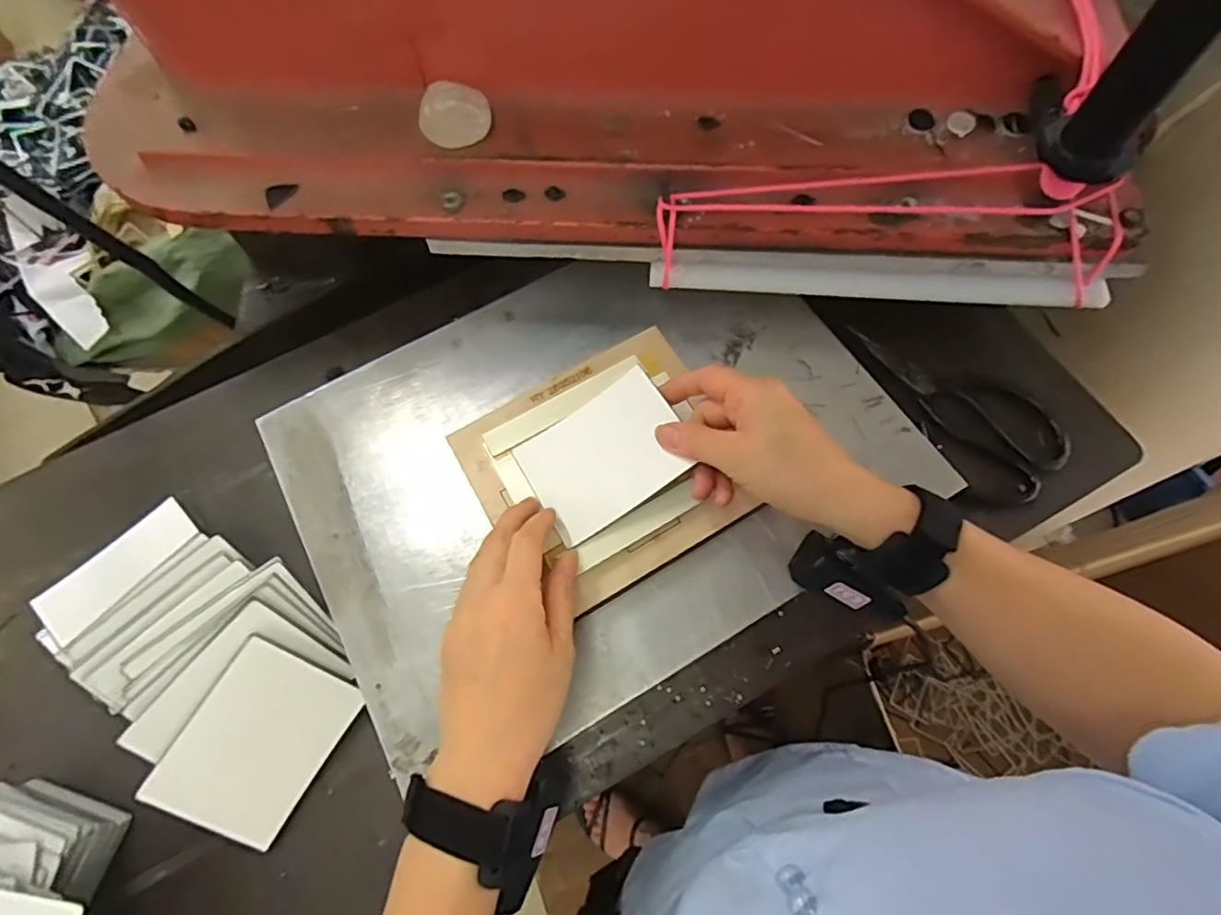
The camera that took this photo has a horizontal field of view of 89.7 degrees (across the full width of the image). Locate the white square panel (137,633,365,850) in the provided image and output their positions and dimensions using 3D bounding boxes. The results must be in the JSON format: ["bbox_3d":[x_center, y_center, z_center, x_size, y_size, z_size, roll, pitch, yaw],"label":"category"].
[{"bbox_3d":[-0.219,0.178,0.384,0.083,0.006,0.105,35,78,-13],"label":"white square panel"}]

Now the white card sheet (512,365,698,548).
[{"bbox_3d":[-0.004,-0.002,0.410,0.102,0.022,0.079,-30,70,-10],"label":"white card sheet"}]

